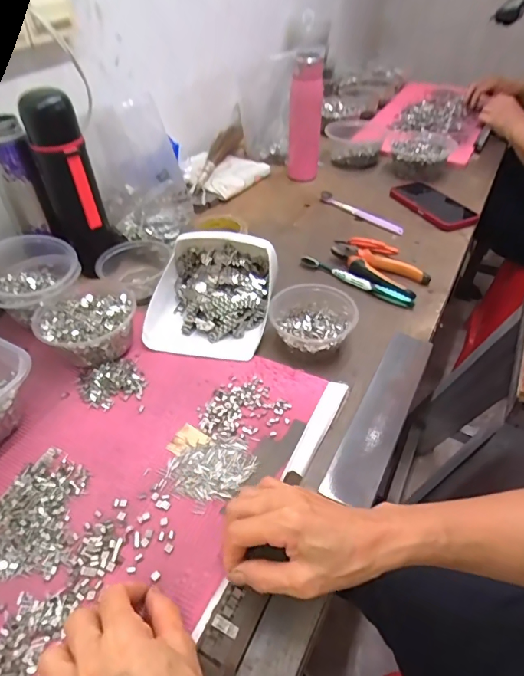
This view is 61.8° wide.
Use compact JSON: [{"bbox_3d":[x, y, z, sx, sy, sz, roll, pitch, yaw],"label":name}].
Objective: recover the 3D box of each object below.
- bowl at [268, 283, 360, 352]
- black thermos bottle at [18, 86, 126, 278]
[{"bbox_3d":[0.064,-0.021,0.551,0.107,0.045,0.100,-1,44,1],"label":"bowl"},{"bbox_3d":[-0.257,-0.205,0.602,0.077,0.229,0.069,-27,50,-23],"label":"black thermos bottle"}]

